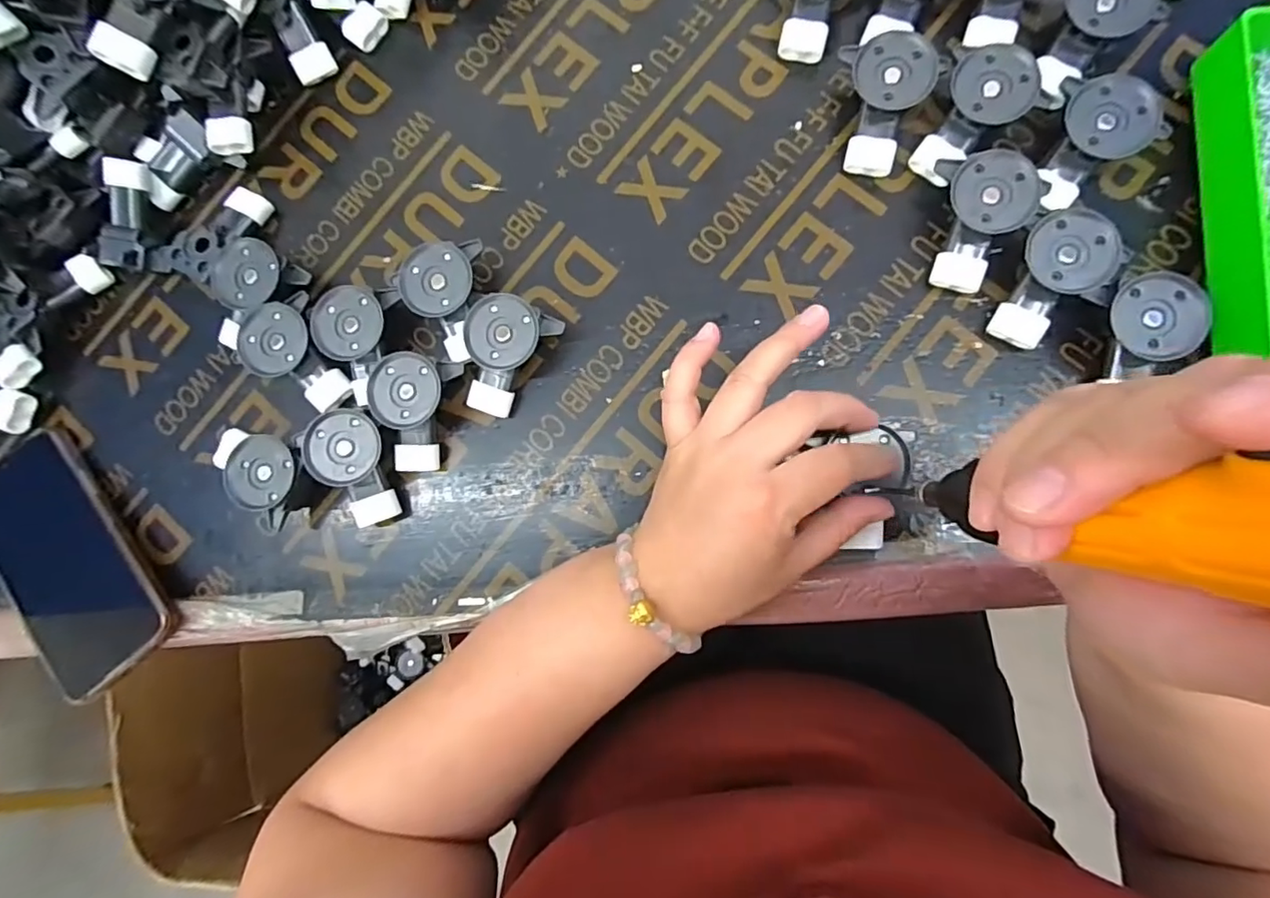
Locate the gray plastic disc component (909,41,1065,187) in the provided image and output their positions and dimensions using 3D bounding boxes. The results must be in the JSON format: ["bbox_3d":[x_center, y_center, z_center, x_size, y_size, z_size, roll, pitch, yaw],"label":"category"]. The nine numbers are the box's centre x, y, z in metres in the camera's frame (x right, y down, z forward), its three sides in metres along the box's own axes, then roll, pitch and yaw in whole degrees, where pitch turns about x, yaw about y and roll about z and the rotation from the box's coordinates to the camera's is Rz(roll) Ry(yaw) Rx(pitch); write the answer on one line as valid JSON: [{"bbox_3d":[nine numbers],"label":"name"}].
[{"bbox_3d":[0.184,-0.186,0.305,0.074,0.033,0.048,-34,81,3],"label":"gray plastic disc component"}]

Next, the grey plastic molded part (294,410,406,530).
[{"bbox_3d":[-0.164,0.011,0.325,0.042,0.032,0.065,-8,84,6],"label":"grey plastic molded part"}]

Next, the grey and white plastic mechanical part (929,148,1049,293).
[{"bbox_3d":[0.187,-0.120,0.299,0.046,0.032,0.065,0,84,7],"label":"grey and white plastic mechanical part"}]

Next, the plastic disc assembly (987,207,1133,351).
[{"bbox_3d":[0.217,-0.088,0.293,0.063,0.030,0.048,-44,81,1],"label":"plastic disc assembly"}]

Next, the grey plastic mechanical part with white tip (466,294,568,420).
[{"bbox_3d":[-0.077,-0.054,0.324,0.045,0.031,0.064,28,88,9],"label":"grey plastic mechanical part with white tip"}]

